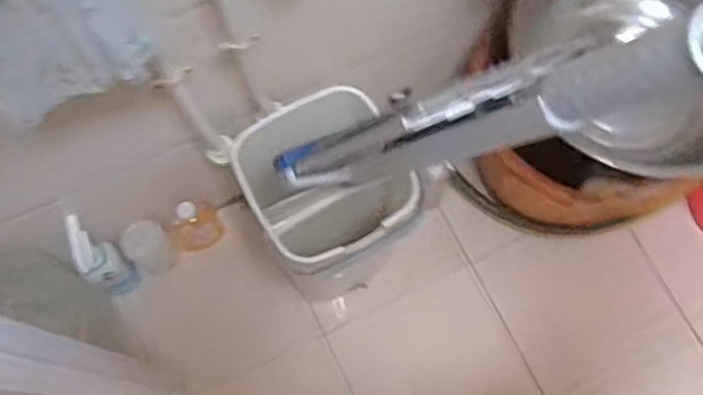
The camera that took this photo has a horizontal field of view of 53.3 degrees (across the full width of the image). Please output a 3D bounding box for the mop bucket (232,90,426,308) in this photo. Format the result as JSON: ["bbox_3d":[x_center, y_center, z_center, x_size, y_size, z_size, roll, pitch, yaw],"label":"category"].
[{"bbox_3d":[-0.035,0.030,1.131,0.212,0.407,0.217,-27,71,-9],"label":"mop bucket"}]

